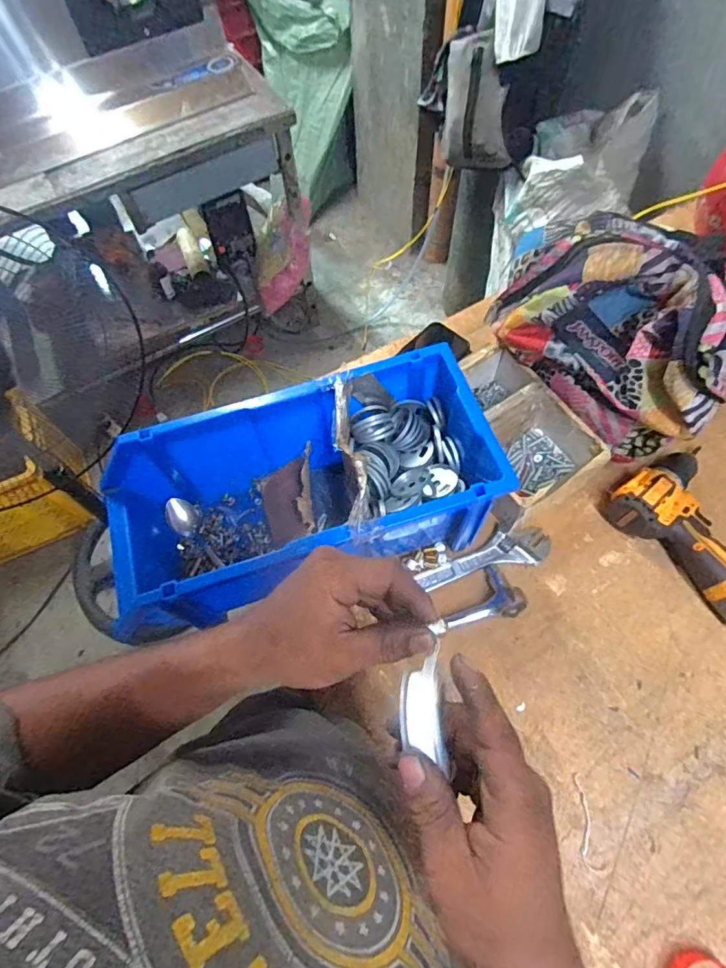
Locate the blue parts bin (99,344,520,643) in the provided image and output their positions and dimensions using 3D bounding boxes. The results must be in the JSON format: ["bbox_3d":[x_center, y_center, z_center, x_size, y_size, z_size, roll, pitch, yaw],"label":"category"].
[{"bbox_3d":[-0.078,0.012,0.598,0.446,0.168,0.209,-14,65,-5],"label":"blue parts bin"}]

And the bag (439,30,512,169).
[{"bbox_3d":[0.261,-0.865,1.142,0.069,0.236,0.226,-31,67,-12],"label":"bag"}]

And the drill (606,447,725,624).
[{"bbox_3d":[0.428,0.060,0.621,0.154,0.057,0.214,-34,68,-13],"label":"drill"}]

